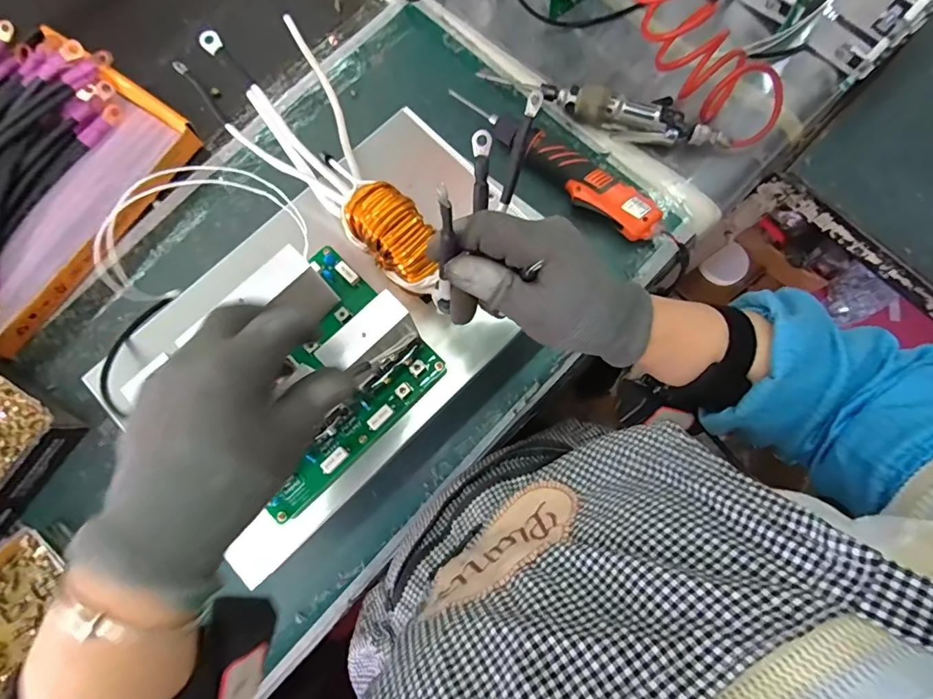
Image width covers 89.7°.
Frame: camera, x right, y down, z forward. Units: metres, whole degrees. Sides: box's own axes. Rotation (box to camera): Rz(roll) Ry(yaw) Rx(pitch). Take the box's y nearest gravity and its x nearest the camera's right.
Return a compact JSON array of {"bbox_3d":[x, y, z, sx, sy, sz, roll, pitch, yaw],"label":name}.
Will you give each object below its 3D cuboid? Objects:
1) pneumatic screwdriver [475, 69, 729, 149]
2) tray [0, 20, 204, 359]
[{"bbox_3d":[0.168,-0.301,0.586,0.306,0.046,0.047,20,79,4],"label":"pneumatic screwdriver"},{"bbox_3d":[-0.539,-0.207,0.565,0.284,0.049,0.353,34,80,6],"label":"tray"}]

